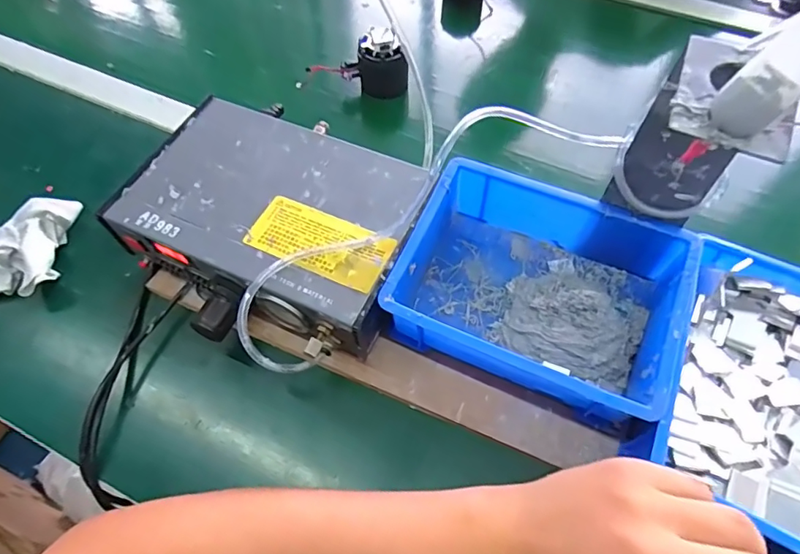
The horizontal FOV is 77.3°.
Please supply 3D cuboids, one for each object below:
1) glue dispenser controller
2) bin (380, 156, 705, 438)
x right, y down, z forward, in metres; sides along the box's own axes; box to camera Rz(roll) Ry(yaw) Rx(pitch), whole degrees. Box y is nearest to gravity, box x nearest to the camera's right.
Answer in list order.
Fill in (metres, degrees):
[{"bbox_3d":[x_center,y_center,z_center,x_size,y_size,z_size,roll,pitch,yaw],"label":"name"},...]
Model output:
[{"bbox_3d":[-0.108,-0.039,0.416,0.236,0.062,0.189,24,63,15],"label":"glue dispenser controller"},{"bbox_3d":[0.102,0.009,0.380,0.194,0.066,0.144,22,62,13],"label":"bin"}]

